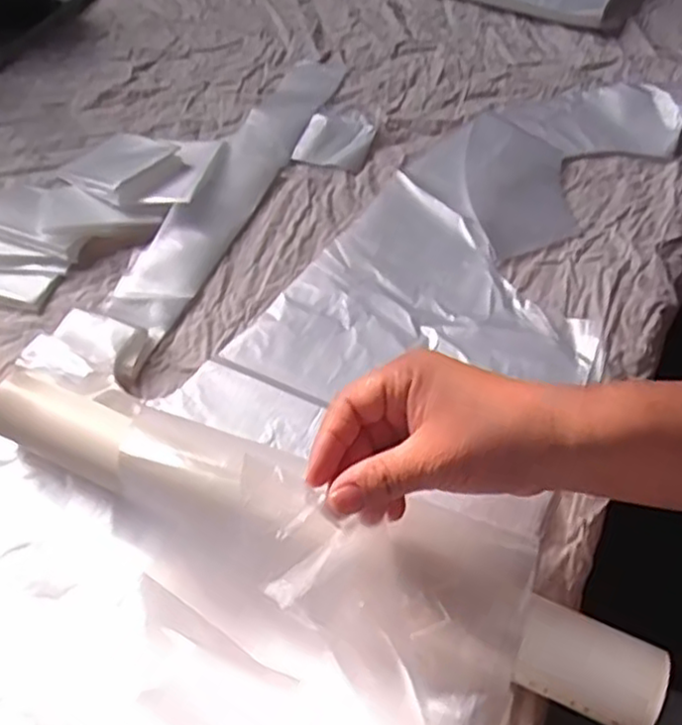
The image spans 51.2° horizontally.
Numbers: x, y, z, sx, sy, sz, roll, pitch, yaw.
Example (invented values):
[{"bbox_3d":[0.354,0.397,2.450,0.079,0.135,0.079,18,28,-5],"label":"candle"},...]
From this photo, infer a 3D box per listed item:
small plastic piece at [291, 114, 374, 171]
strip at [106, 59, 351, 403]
[{"bbox_3d":[-0.003,-0.178,0.569,0.056,0.006,0.059,16,57,14],"label":"small plastic piece"},{"bbox_3d":[-0.086,-0.131,0.535,0.054,0.012,0.349,17,57,15],"label":"strip"}]

